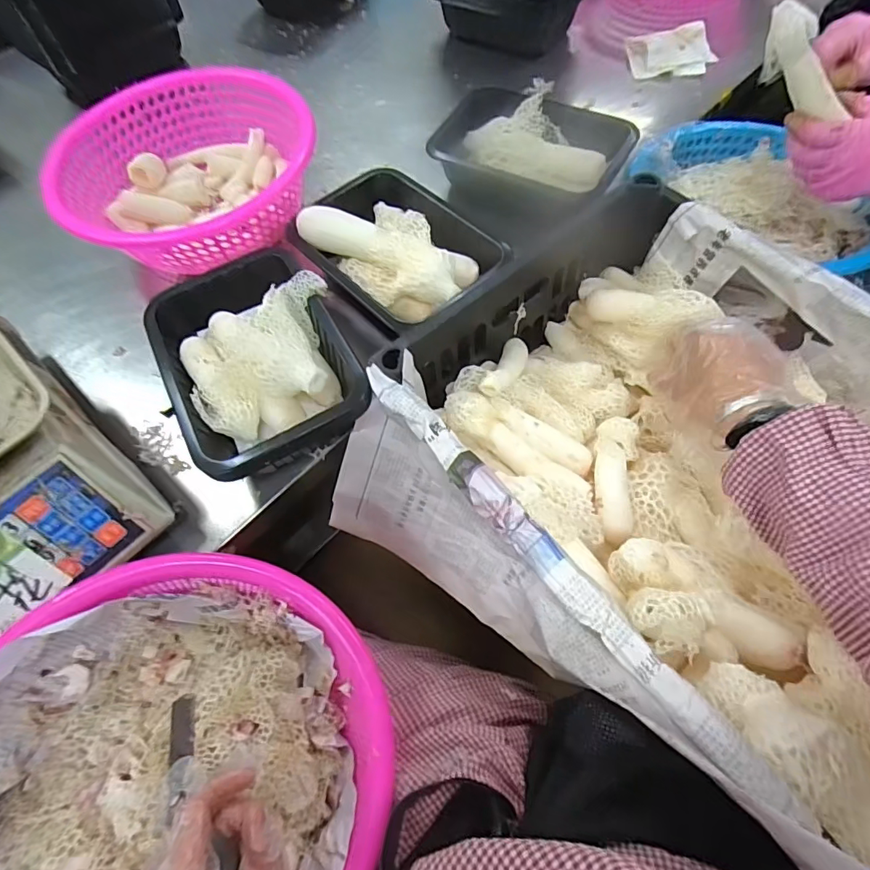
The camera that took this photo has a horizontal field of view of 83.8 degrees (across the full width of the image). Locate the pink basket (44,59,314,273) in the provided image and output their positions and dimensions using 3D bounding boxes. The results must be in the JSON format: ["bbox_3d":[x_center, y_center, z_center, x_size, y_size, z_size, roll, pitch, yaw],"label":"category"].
[{"bbox_3d":[-0.272,-0.290,0.557,0.237,0.100,0.275,36,71,18],"label":"pink basket"}]

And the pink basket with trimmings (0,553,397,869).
[{"bbox_3d":[-0.183,0.238,0.353,0.290,0.110,0.290,5,76,-19],"label":"pink basket with trimmings"}]

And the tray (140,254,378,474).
[{"bbox_3d":[-0.162,-0.067,0.455,0.161,0.080,0.201,-26,65,-10],"label":"tray"}]

